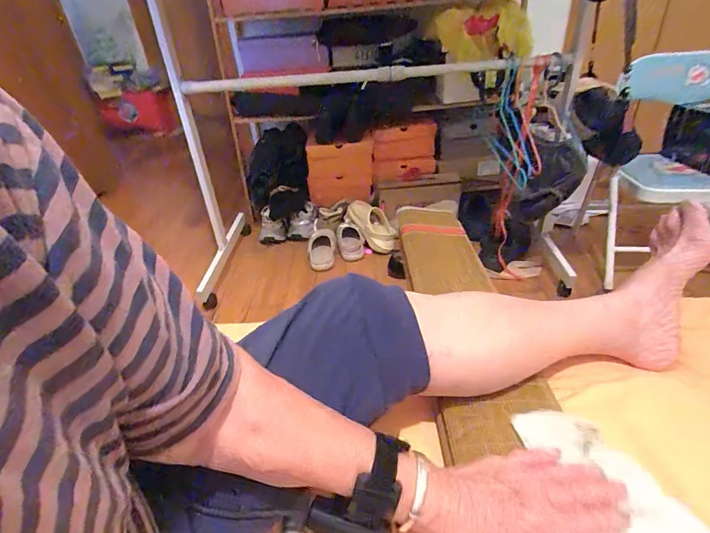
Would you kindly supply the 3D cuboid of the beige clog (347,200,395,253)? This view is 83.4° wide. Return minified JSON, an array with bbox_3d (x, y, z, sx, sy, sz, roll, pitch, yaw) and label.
[{"bbox_3d":[0.053,-0.135,1.294,0.088,0.072,0.231,-19,53,-21],"label":"beige clog"}]

